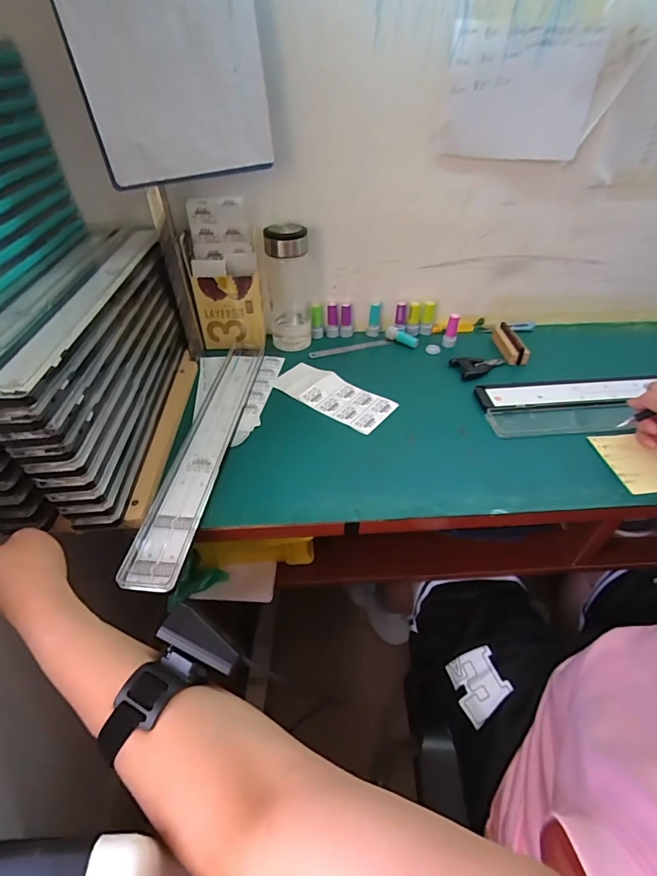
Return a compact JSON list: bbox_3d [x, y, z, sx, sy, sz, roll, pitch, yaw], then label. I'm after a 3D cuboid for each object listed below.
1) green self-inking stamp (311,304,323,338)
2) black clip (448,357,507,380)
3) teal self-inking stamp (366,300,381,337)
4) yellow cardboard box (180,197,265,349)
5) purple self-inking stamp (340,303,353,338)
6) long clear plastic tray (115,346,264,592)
[{"bbox_3d":[-0.021,-0.214,0.772,0.021,0.059,0.017,-2,42,-1],"label":"green self-inking stamp"},{"bbox_3d":[0.254,-0.124,0.707,0.089,0.016,0.057,-16,44,-16],"label":"black clip"},{"bbox_3d":[0.084,-0.219,0.778,0.023,0.059,0.022,5,42,6],"label":"teal self-inking stamp"},{"bbox_3d":[-0.169,-0.256,0.697,0.111,0.229,0.064,-5,42,-5],"label":"yellow cardboard box"},{"bbox_3d":[0.033,-0.216,0.777,0.023,0.057,0.017,1,42,3],"label":"purple self-inking stamp"},{"bbox_3d":[-0.163,-0.002,0.580,0.061,0.014,0.447,3,42,5],"label":"long clear plastic tray"}]

